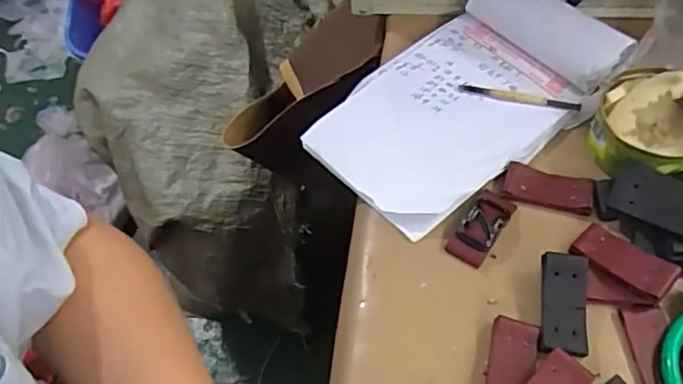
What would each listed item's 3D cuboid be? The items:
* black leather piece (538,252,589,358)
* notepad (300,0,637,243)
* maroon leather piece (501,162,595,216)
[{"bbox_3d":[0.141,0.070,0.384,0.029,0.006,0.063,5,72,9],"label":"black leather piece"},{"bbox_3d":[0.098,-0.080,0.481,0.238,0.030,0.139,-34,60,-17],"label":"notepad"},{"bbox_3d":[0.151,-0.003,0.443,0.062,0.007,0.029,13,58,13],"label":"maroon leather piece"}]

